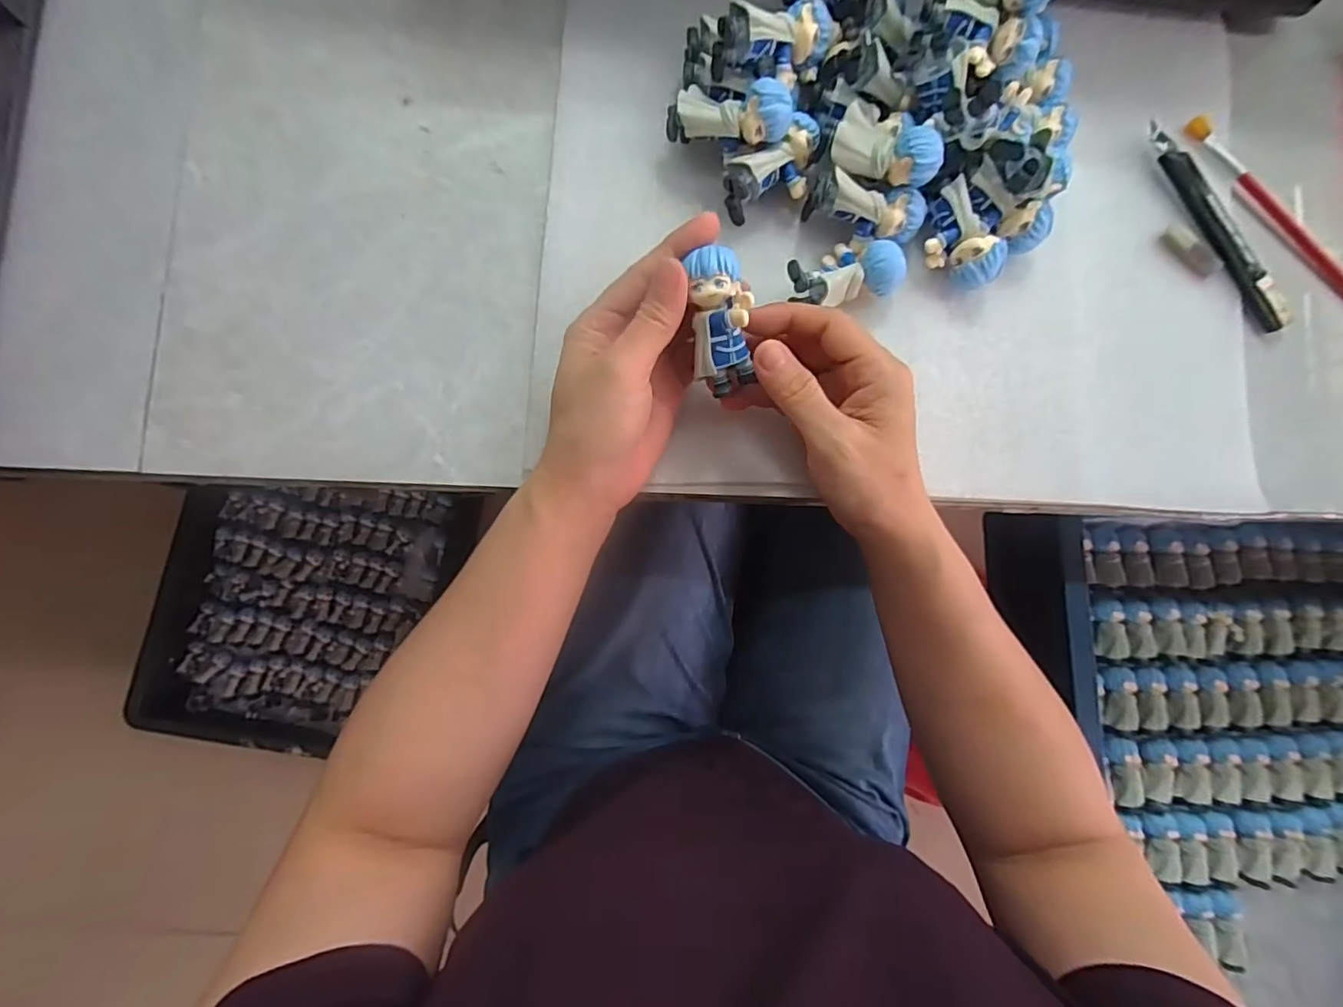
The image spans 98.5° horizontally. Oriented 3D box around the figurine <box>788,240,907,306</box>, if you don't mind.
[{"bbox_3d":[0.091,-0.123,0.312,0.060,0.029,0.034,-12,84,-6],"label":"figurine"}]

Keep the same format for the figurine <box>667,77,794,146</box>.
[{"bbox_3d":[0.031,-0.203,0.302,0.062,0.027,0.030,9,82,15],"label":"figurine"}]

